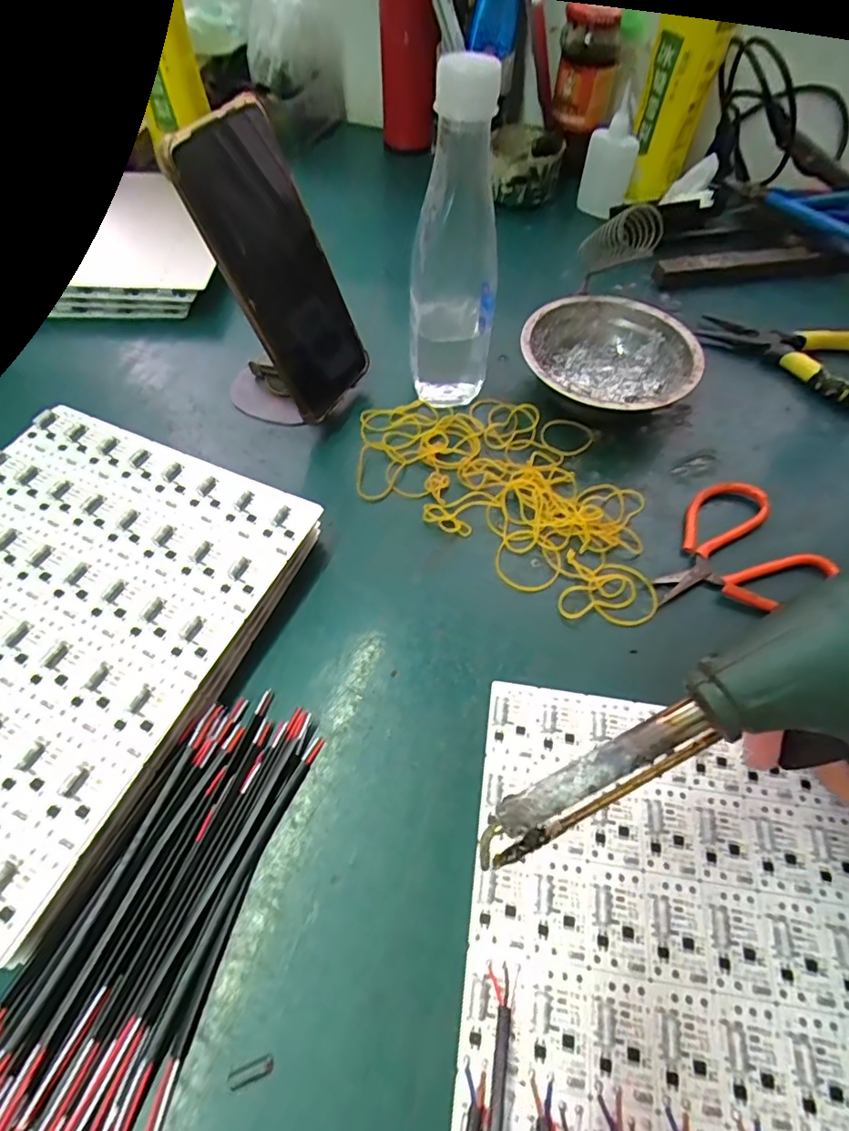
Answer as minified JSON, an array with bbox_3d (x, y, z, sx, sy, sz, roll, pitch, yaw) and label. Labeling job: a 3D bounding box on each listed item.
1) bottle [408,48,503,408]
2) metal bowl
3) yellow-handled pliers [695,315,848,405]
[{"bbox_3d":[0.019,-0.200,0.342,0.055,0.191,0.061,3,58,1],"label":"bottle"},{"bbox_3d":[0.136,-0.147,0.404,0.121,0.048,0.121,1,58,-1],"label":"metal bowl"},{"bbox_3d":[0.298,-0.170,0.427,0.147,0.026,0.062,20,59,11],"label":"yellow-handled pliers"}]

